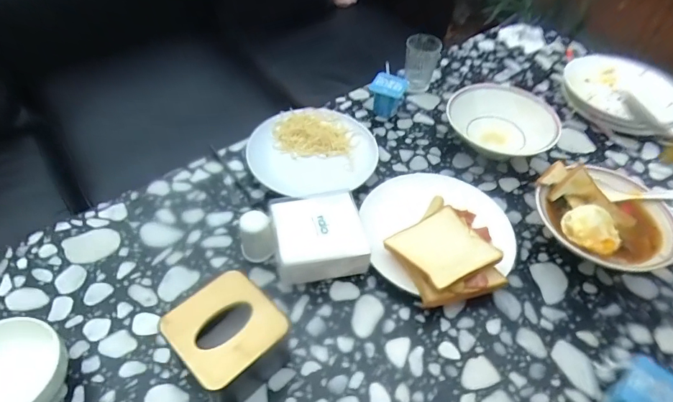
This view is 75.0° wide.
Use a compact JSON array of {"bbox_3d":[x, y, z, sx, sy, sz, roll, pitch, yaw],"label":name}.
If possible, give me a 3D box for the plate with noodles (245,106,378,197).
[{"bbox_3d":[-0.038,-0.087,0.763,0.220,0.030,0.195,-15,51,-16],"label":"plate with noodles"}]

